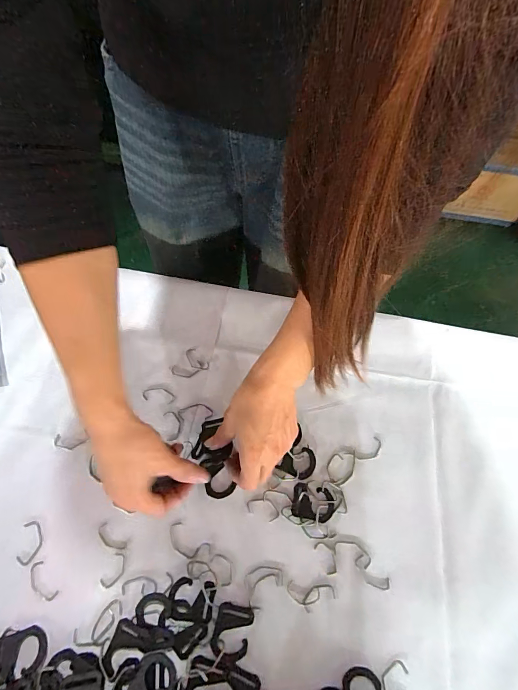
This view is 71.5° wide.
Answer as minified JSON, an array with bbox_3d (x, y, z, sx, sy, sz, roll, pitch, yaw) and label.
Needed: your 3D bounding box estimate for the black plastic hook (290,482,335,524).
[{"bbox_3d":[0.057,0.168,0.381,0.043,0.005,0.034,11,66,2],"label":"black plastic hook"}]

